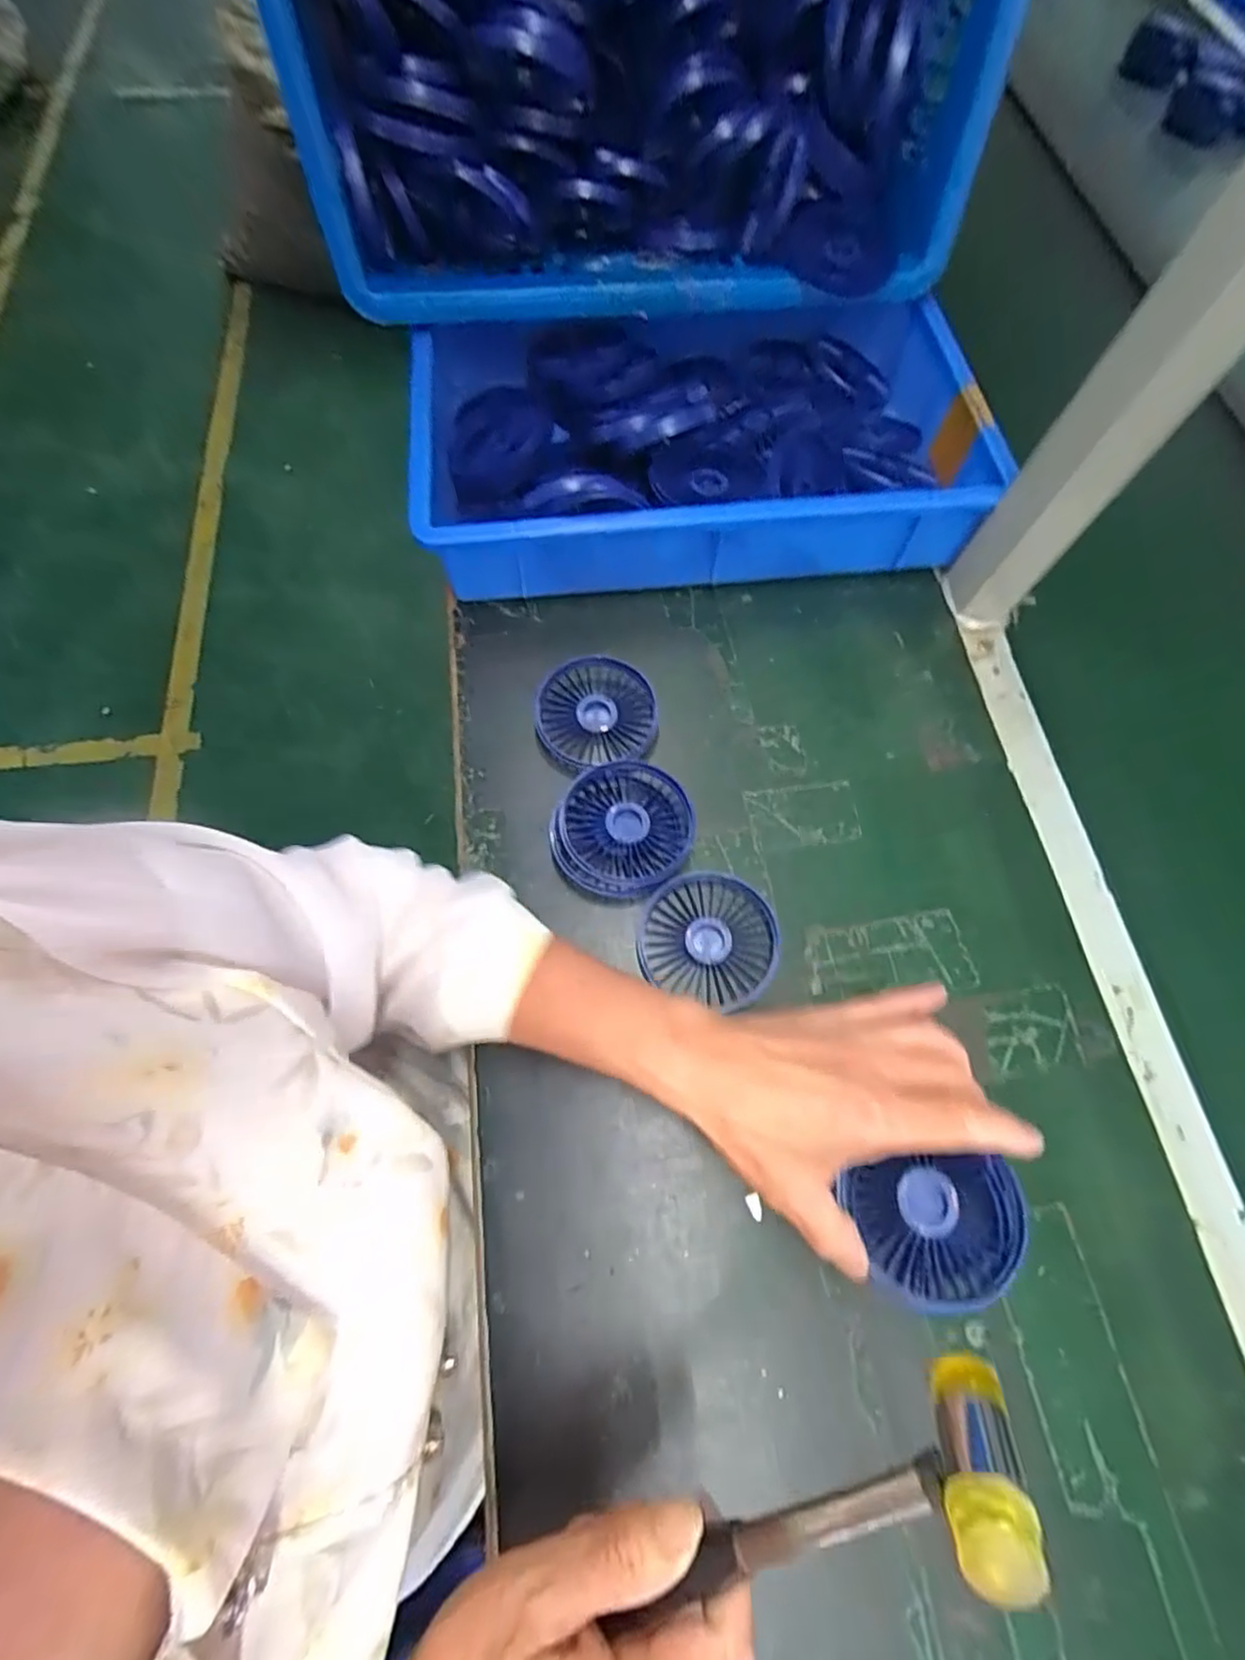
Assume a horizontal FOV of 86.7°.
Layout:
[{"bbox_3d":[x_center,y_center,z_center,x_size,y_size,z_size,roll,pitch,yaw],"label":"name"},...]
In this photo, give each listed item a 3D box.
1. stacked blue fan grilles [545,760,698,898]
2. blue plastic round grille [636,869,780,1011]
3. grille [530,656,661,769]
[{"bbox_3d":[0.001,-0.002,0.443,0.096,0.019,0.086,-40,75,-15],"label":"stacked blue fan grilles"},{"bbox_3d":[0.055,0.068,0.421,0.085,0.015,0.080,1,69,-2],"label":"blue plastic round grille"},{"bbox_3d":[-0.020,-0.088,0.484,0.085,0.017,0.078,1,69,-2],"label":"grille"}]

